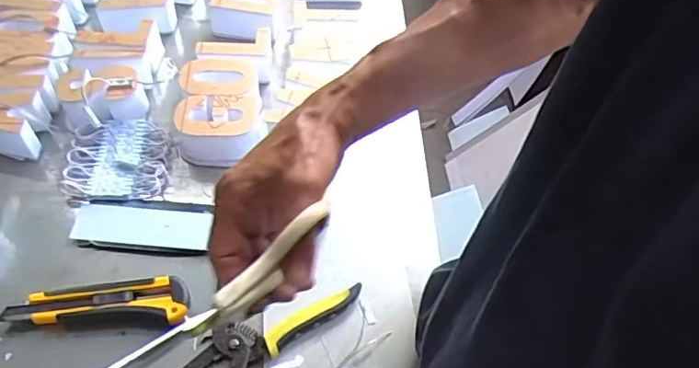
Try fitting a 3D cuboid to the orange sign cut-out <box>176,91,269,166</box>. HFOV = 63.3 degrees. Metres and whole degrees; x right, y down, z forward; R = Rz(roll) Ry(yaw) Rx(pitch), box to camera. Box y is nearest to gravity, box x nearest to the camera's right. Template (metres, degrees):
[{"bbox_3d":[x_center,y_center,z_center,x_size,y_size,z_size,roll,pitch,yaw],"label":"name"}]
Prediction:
[{"bbox_3d":[-0.139,-0.058,0.609,0.087,0.047,0.062,-6,55,-9],"label":"orange sign cut-out"}]

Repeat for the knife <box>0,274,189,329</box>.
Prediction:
[{"bbox_3d":[-0.223,0.108,0.504,0.152,0.021,0.042,-2,54,-6],"label":"knife"}]

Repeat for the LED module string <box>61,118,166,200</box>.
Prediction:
[{"bbox_3d":[-0.245,-0.025,0.597,0.095,0.022,0.096,-5,55,-8],"label":"LED module string"}]

